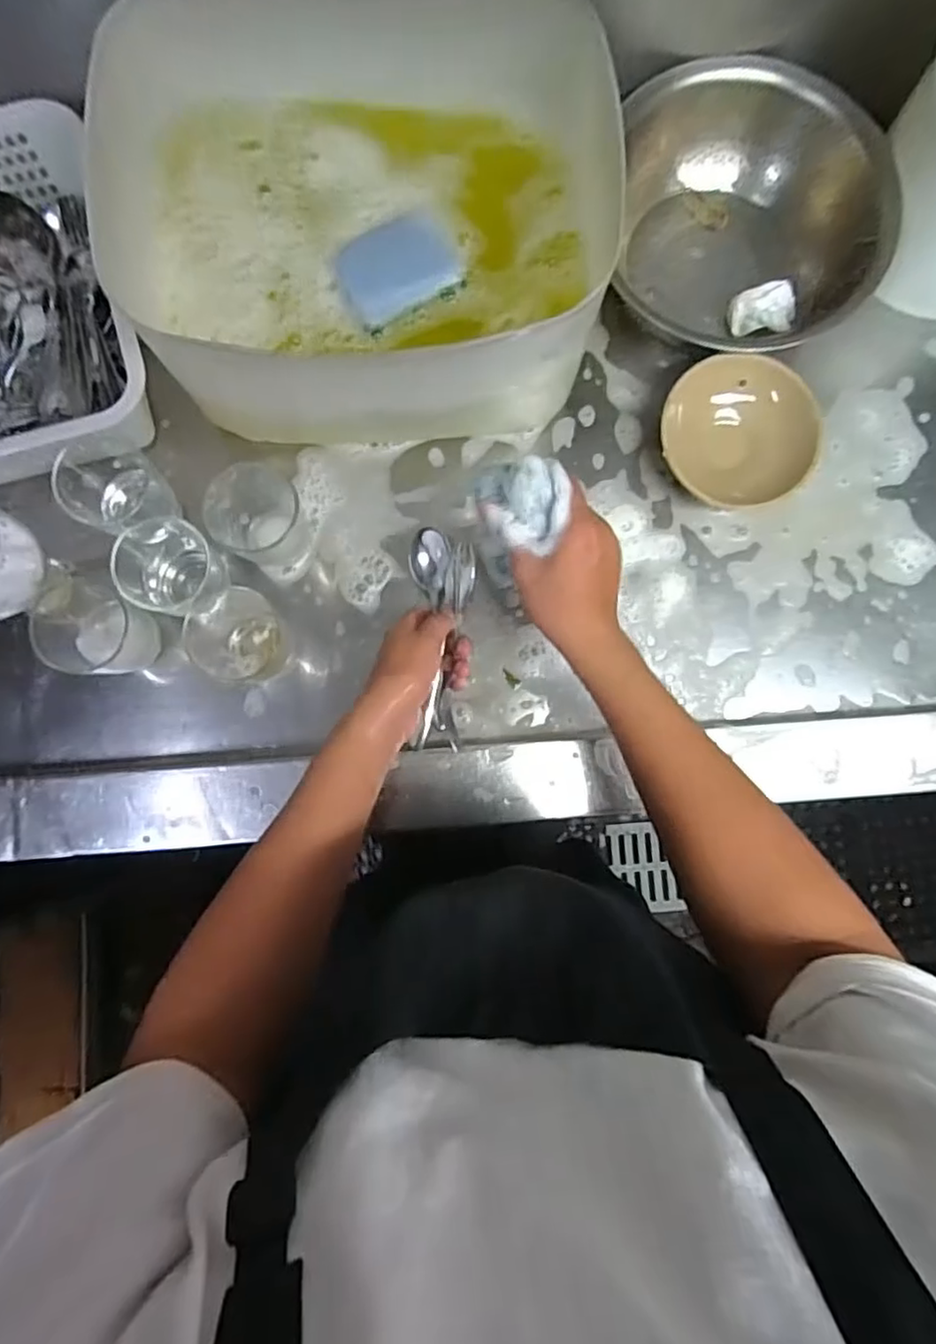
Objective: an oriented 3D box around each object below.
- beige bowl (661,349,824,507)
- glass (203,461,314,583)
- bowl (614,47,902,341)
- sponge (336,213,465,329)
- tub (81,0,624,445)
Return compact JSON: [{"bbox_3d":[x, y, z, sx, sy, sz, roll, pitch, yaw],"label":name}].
[{"bbox_3d":[0.246,-0.221,0.597,0.137,0.063,0.120,-5,85,-1],"label":"beige bowl"},{"bbox_3d":[-0.182,-0.134,0.576,0.077,0.082,0.084,0,85,-1],"label":"glass"},{"bbox_3d":[0.261,-0.417,0.594,0.218,0.107,0.225,0,85,-1],"label":"bowl"},{"bbox_3d":[-0.057,-0.333,0.535,0.096,0.023,0.064,-30,86,-3],"label":"sponge"},{"bbox_3d":[-0.085,-0.392,0.550,0.351,0.181,0.329,-2,85,-1],"label":"tub"}]

